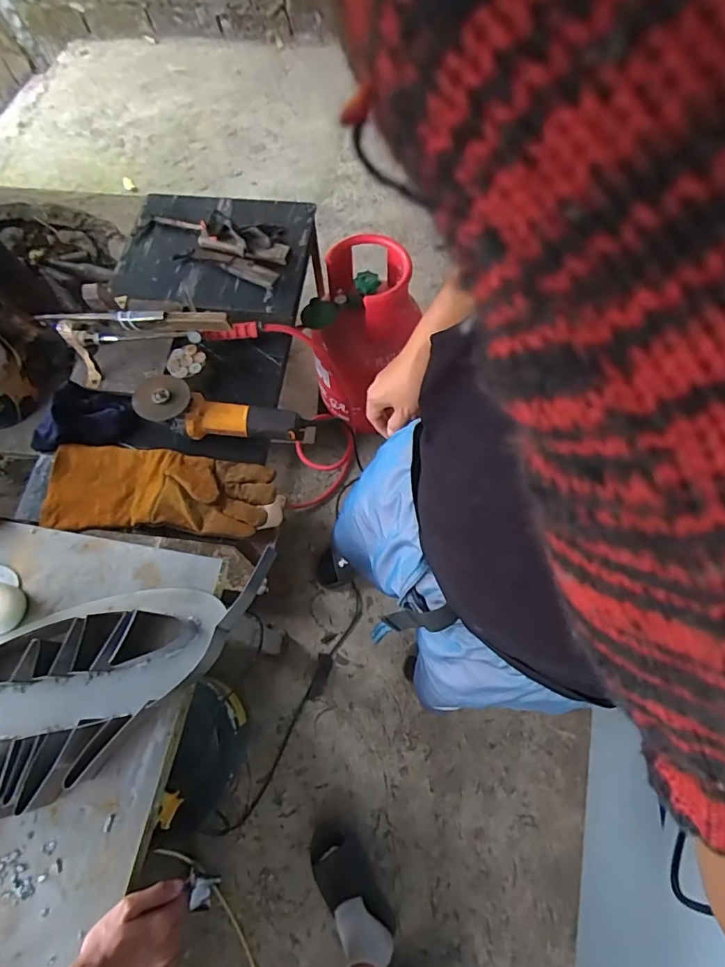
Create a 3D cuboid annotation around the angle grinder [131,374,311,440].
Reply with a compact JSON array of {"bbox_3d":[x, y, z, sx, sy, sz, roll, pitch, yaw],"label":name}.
[{"bbox_3d":[-0.253,-0.124,0.904,0.294,0.075,0.085,10,65,-10],"label":"angle grinder"}]

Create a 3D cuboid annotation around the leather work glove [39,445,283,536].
[{"bbox_3d":[-0.368,0.015,0.887,0.401,0.035,0.152,7,69,4],"label":"leather work glove"}]

